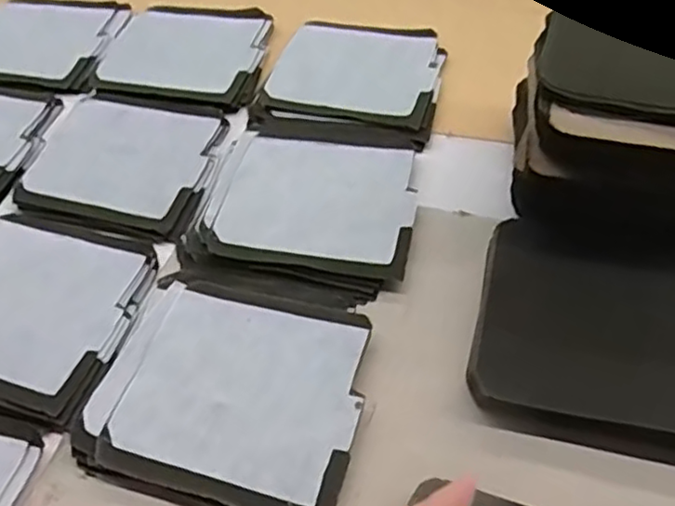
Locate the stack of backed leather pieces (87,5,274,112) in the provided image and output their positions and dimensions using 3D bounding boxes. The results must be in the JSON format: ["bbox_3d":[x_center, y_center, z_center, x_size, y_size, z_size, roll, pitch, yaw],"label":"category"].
[{"bbox_3d":[-0.133,-0.181,0.601,0.151,0.008,0.135,12,54,14],"label":"stack of backed leather pieces"}]

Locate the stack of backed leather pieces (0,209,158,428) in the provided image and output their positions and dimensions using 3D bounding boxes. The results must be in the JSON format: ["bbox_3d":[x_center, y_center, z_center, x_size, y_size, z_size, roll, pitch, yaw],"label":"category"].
[{"bbox_3d":[-0.200,0.035,0.438,0.146,0.009,0.134,13,54,15],"label":"stack of backed leather pieces"}]

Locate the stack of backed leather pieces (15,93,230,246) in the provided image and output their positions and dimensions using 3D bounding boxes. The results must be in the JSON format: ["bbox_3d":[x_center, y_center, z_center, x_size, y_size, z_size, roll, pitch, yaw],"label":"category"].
[{"bbox_3d":[-0.164,-0.073,0.518,0.144,0.009,0.134,10,54,13],"label":"stack of backed leather pieces"}]

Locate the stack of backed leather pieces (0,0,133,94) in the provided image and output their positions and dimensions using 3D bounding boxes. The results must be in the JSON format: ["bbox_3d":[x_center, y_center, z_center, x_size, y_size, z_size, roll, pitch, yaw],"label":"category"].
[{"bbox_3d":[-0.280,-0.197,0.624,0.147,0.010,0.126,4,52,8],"label":"stack of backed leather pieces"}]

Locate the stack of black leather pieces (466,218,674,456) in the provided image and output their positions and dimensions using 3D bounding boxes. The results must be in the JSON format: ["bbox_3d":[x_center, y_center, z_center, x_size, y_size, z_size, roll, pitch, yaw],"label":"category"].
[{"bbox_3d":[0.151,0.046,0.386,0.136,0.017,0.128,10,54,13],"label":"stack of black leather pieces"}]

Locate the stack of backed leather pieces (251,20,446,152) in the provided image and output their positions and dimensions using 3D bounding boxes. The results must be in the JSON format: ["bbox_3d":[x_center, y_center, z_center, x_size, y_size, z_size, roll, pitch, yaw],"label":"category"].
[{"bbox_3d":[0.016,-0.148,0.555,0.141,0.011,0.143,11,54,14],"label":"stack of backed leather pieces"}]

